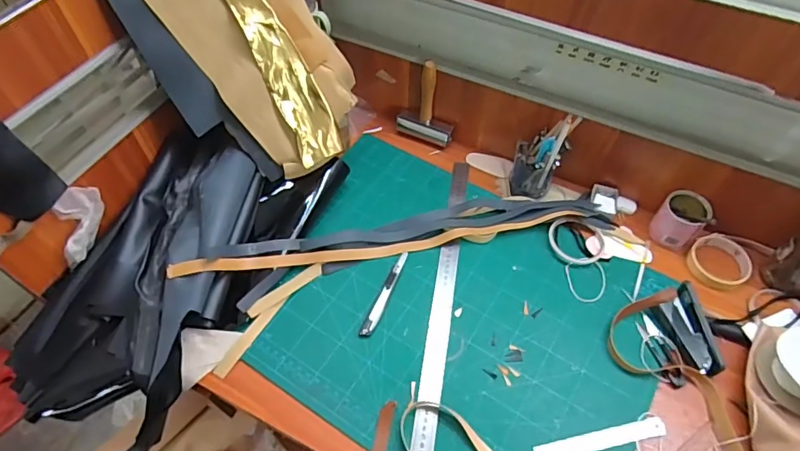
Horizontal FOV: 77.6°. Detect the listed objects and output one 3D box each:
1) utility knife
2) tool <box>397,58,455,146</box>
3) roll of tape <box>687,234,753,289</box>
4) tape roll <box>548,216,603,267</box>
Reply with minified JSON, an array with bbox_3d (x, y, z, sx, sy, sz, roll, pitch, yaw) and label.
[{"bbox_3d":[-0.021,0.100,0.737,0.018,0.008,0.144,21,57,14],"label":"utility knife"},{"bbox_3d":[0.044,-0.210,0.864,0.104,0.155,0.031,23,58,15],"label":"tool"},{"bbox_3d":[0.486,0.055,0.755,0.083,0.027,0.084,0,55,0],"label":"roll of tape"},{"bbox_3d":[0.277,0.023,0.779,0.081,0.009,0.080,-1,64,3],"label":"tape roll"}]

